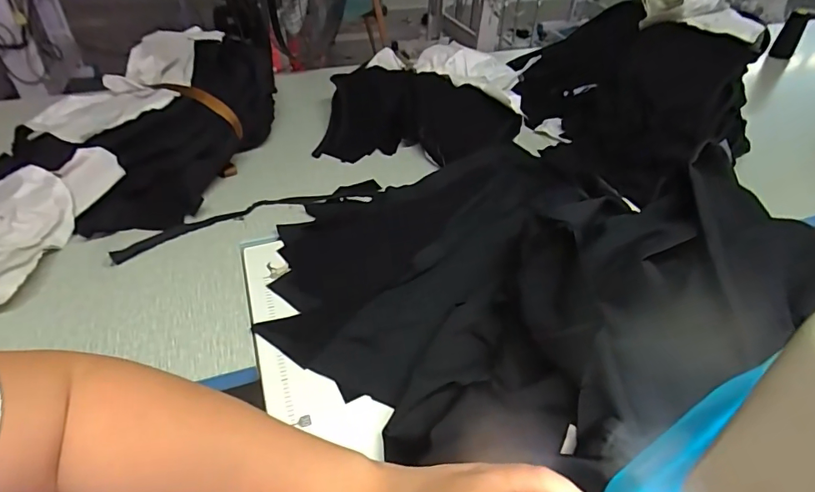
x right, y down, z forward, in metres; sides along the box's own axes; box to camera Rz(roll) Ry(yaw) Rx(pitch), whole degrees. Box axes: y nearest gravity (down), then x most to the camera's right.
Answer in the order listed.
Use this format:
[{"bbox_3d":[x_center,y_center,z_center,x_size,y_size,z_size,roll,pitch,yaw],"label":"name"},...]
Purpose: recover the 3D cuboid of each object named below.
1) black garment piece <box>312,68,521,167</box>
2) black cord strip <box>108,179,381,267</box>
[{"bbox_3d":[0.019,-0.234,0.823,0.337,0.048,0.192,0,76,6],"label":"black garment piece"},{"bbox_3d":[-0.213,-0.050,0.667,0.375,0.017,0.054,-16,43,-21],"label":"black cord strip"}]

